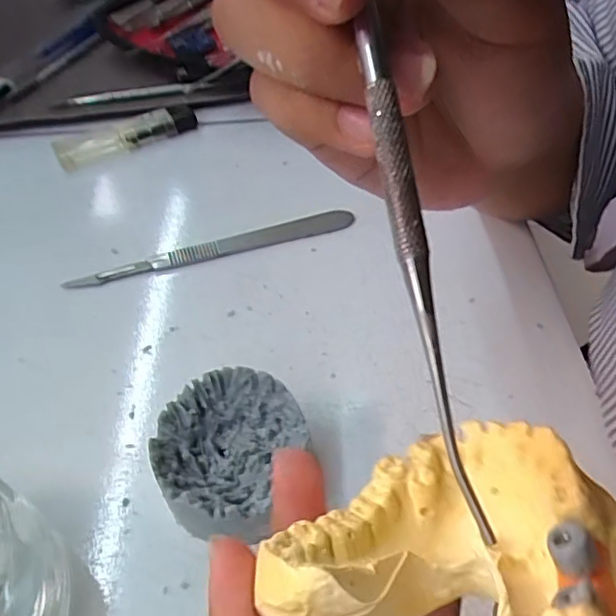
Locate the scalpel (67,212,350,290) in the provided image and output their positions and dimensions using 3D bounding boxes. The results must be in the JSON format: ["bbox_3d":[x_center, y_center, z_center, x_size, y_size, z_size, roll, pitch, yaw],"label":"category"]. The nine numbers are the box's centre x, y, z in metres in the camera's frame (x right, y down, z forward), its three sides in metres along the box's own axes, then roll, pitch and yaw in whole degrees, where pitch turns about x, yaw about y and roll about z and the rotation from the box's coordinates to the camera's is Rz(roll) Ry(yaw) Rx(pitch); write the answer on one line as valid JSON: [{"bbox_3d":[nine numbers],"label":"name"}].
[{"bbox_3d":[-0.044,-0.028,0.288,0.137,0.004,0.011,-16,49,-11],"label":"scalpel"}]

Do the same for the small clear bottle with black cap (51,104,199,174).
[{"bbox_3d":[-0.106,-0.103,0.351,0.083,0.011,0.019,-23,51,-16],"label":"small clear bottle with black cap"}]

